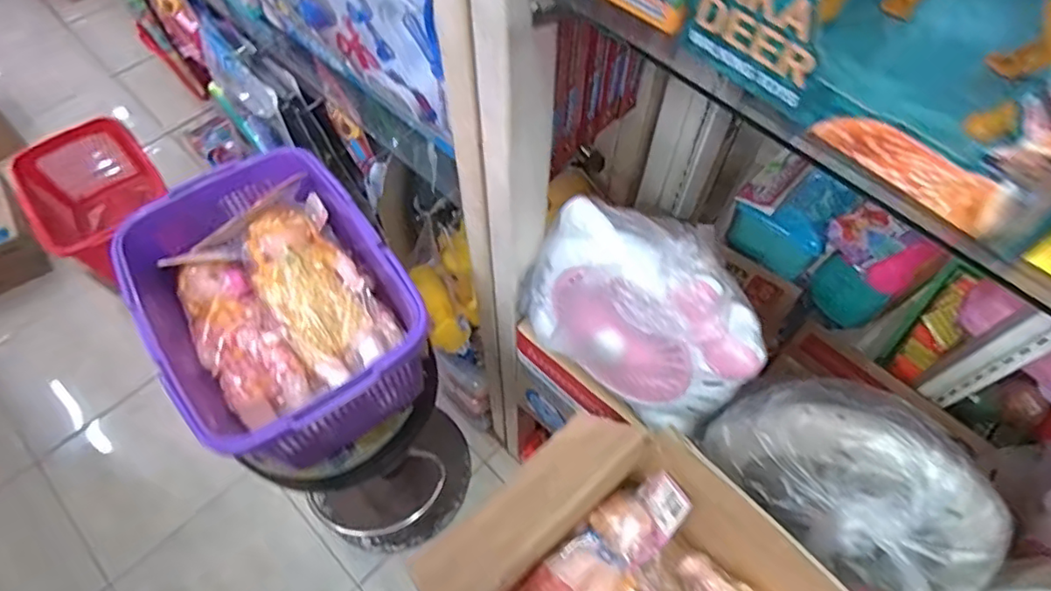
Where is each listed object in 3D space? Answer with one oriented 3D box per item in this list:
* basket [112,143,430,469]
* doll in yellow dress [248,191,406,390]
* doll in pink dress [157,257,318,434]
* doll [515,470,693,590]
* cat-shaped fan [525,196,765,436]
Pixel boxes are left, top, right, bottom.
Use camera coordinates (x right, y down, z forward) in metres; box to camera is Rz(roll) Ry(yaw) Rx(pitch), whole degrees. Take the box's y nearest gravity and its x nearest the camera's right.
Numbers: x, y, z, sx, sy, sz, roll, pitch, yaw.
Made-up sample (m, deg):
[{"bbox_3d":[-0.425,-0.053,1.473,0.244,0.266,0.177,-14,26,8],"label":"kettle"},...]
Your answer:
[{"bbox_3d":[-0.327,0.029,0.823,0.299,0.215,0.389,-32,65,-16],"label":"basket"},{"bbox_3d":[-0.291,-0.011,0.836,0.133,0.061,0.270,-32,65,-16],"label":"doll in yellow dress"},{"bbox_3d":[-0.385,0.056,0.800,0.101,0.059,0.250,-36,67,-18],"label":"doll in pink dress"},{"bbox_3d":[0.058,0.302,0.649,0.273,0.071,0.072,-35,66,-18],"label":"doll"},{"bbox_3d":[0.120,0.019,0.660,0.253,0.241,0.099,27,64,15],"label":"cat-shaped fan"}]

